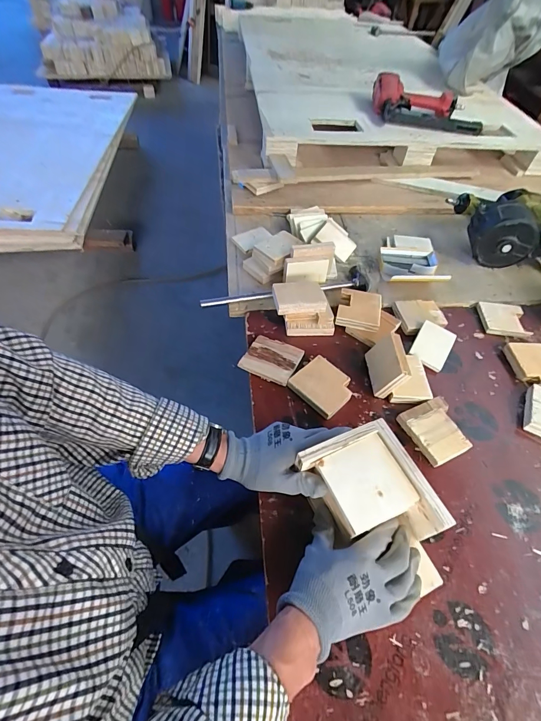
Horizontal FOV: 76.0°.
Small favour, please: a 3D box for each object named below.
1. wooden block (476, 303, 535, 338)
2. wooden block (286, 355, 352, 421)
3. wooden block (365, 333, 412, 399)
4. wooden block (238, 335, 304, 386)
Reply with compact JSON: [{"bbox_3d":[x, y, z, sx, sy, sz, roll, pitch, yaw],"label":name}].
[{"bbox_3d":[0.486,-0.085,0.719,0.090,0.015,0.096,5,52,1],"label":"wooden block"},{"bbox_3d":[0.089,0.044,0.587,0.092,0.026,0.085,37,59,23],"label":"wooden block"},{"bbox_3d":[0.198,0.006,0.587,0.021,0.071,0.097,23,45,-29],"label":"wooden block"},{"bbox_3d":[0.003,-0.001,0.618,0.090,0.020,0.086,21,54,13],"label":"wooden block"}]

